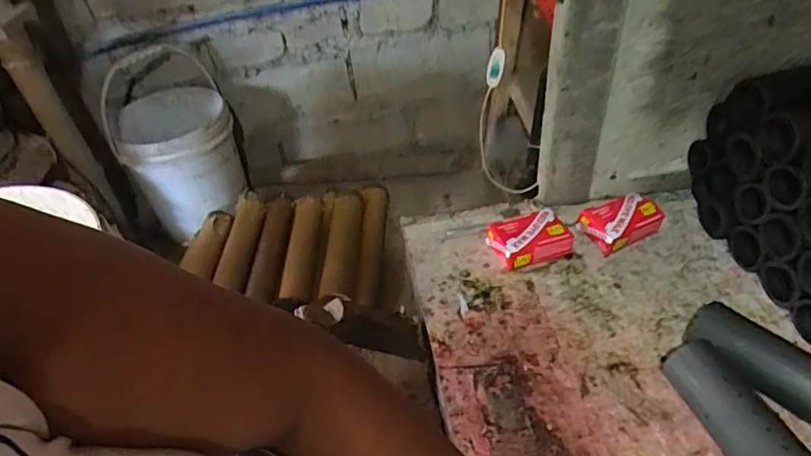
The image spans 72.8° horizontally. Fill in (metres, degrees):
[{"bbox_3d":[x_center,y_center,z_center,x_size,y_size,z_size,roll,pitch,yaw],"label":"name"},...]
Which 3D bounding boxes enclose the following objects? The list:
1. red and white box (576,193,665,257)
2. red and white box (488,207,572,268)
[{"bbox_3d":[0.282,-0.006,0.727,0.103,0.041,0.062,-17,44,-16],"label":"red and white box"},{"bbox_3d":[0.159,0.011,0.704,0.098,0.026,0.070,-14,43,-13],"label":"red and white box"}]

